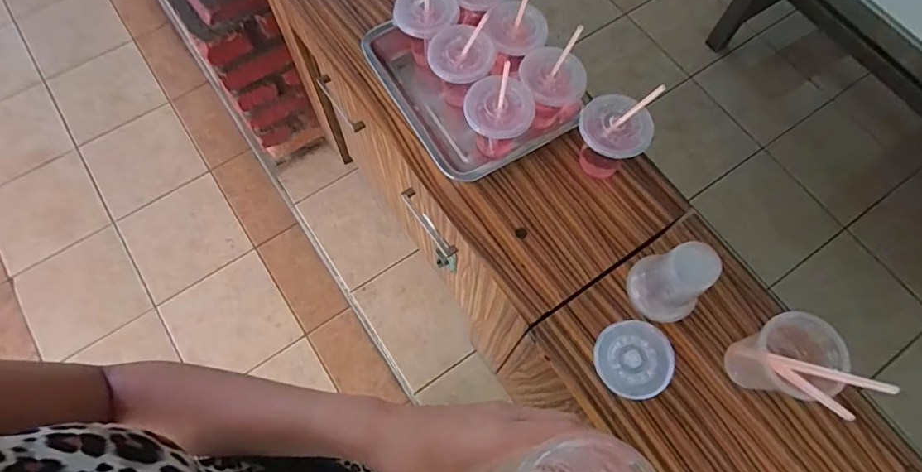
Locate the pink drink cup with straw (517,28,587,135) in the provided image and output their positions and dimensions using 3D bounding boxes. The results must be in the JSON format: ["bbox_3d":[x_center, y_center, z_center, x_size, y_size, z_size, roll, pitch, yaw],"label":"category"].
[{"bbox_3d":[0.124,-0.220,0.686,0.082,0.154,0.085,0,69,-1],"label":"pink drink cup with straw"}]

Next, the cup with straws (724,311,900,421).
[{"bbox_3d":[0.377,0.140,0.557,0.093,0.140,0.075,27,71,9],"label":"cup with straws"}]

